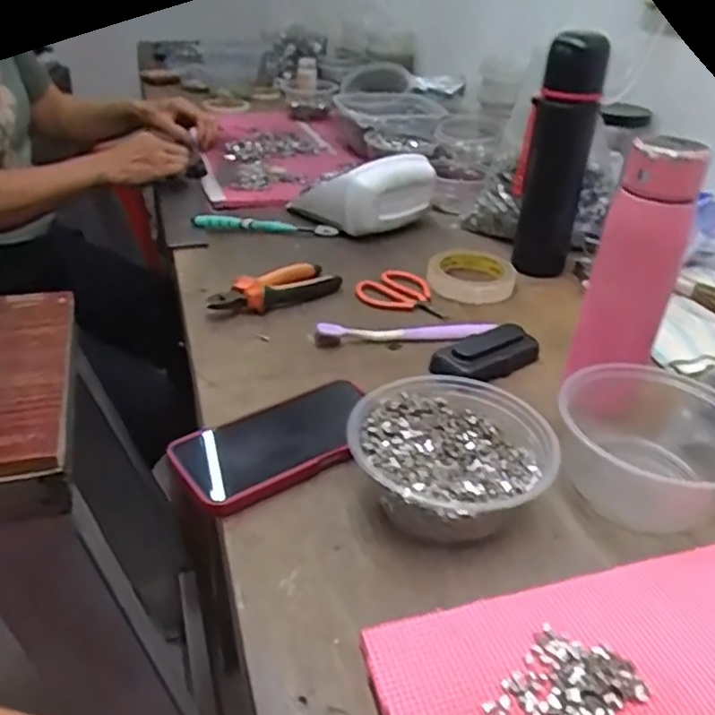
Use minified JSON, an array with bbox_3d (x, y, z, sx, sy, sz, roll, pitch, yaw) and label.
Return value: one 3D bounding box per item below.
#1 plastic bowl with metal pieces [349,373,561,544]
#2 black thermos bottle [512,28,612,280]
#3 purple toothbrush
[{"bbox_3d":[0.070,0.067,0.478,0.132,0.068,0.134,1,33,-1],"label":"plastic bowl with metal pieces"},{"bbox_3d":[0.227,-0.230,0.779,0.079,0.254,0.061,11,34,14],"label":"black thermos bottle"},{"bbox_3d":[0.046,-0.024,0.670,0.173,0.021,0.021,0,33,-2],"label":"purple toothbrush"}]

